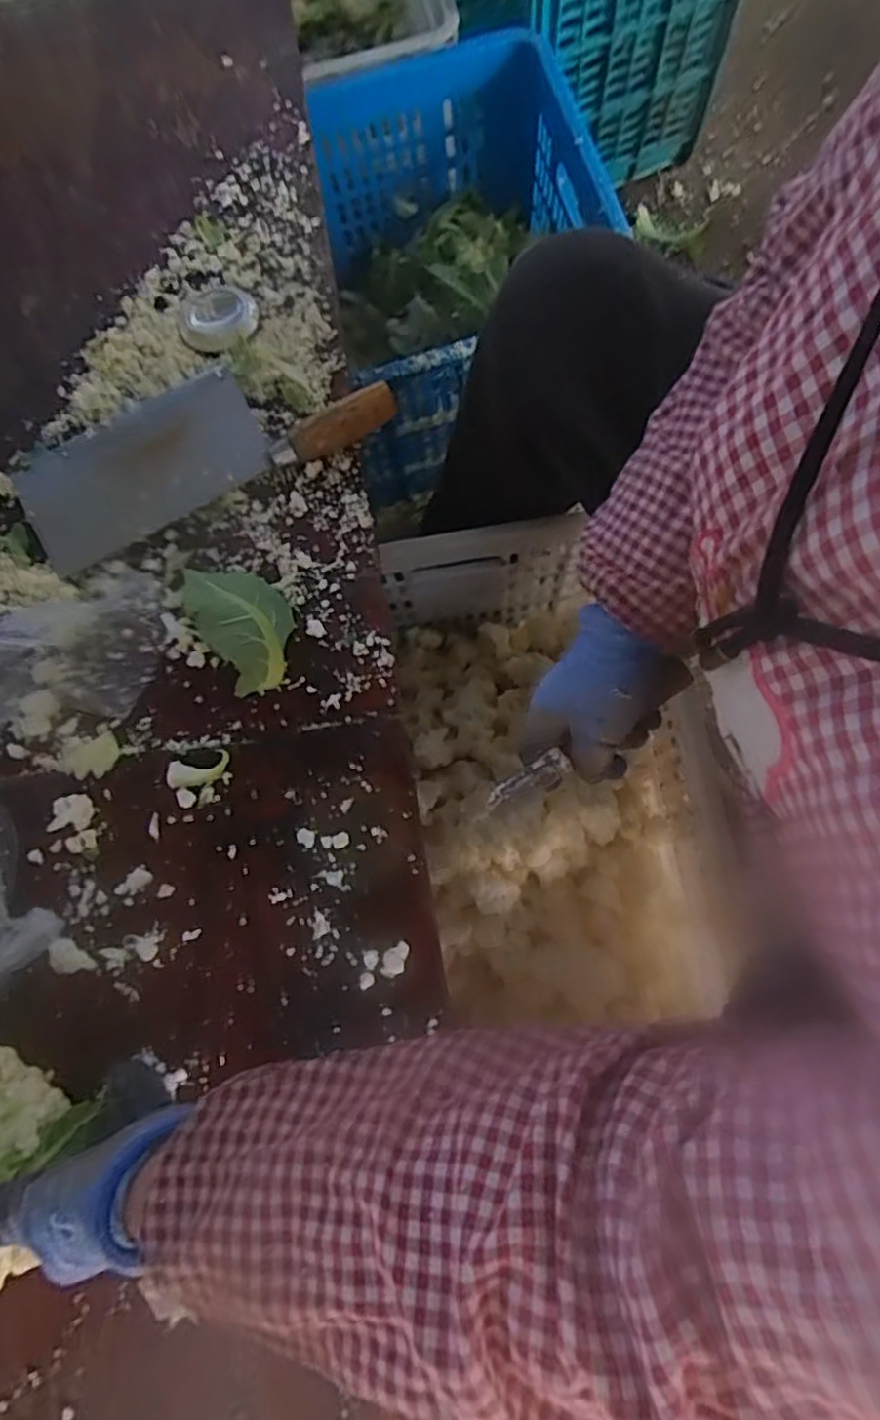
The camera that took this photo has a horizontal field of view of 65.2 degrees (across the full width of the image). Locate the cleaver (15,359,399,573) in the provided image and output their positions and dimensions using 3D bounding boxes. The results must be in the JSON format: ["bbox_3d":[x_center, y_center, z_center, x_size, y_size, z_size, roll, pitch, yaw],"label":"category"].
[{"bbox_3d":[-0.178,-0.201,0.506,0.268,0.030,0.102,-25,78,-5],"label":"cleaver"}]

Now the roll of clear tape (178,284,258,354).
[{"bbox_3d":[-0.177,-0.311,0.544,0.060,0.008,0.064,0,78,1],"label":"roll of clear tape"}]

